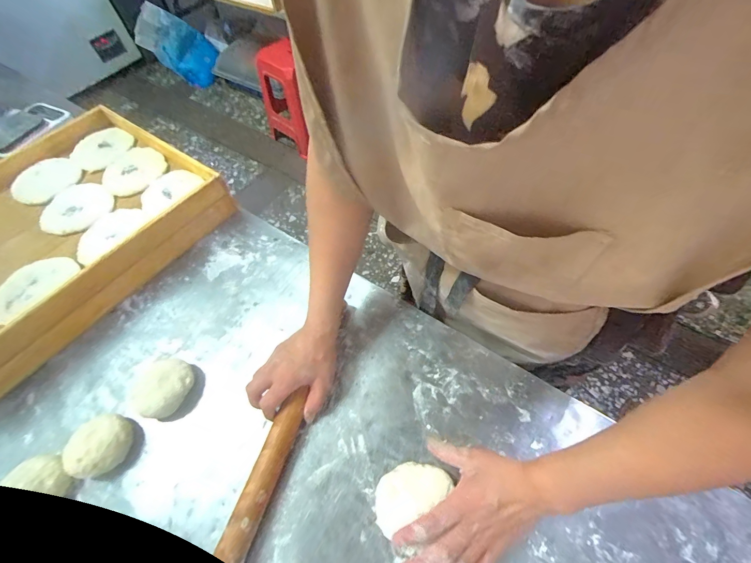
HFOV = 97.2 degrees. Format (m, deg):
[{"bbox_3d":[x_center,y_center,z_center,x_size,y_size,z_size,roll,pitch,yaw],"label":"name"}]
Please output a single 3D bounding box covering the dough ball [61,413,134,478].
[{"bbox_3d":[-0.349,0.205,0.419,0.071,0.044,0.070,-2,59,3],"label":"dough ball"}]

